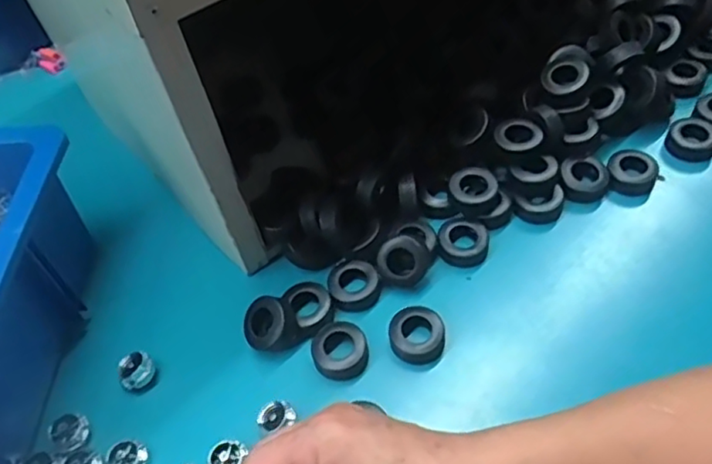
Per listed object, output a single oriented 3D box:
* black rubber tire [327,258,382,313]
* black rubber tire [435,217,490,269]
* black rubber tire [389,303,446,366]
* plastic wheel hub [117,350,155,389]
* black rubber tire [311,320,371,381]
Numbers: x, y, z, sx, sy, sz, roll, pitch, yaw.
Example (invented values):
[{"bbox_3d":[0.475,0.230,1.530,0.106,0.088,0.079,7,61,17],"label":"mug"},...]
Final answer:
[{"bbox_3d":[-0.001,0.038,0.448,0.037,0.013,0.037,-2,54,3],"label":"black rubber tire"},{"bbox_3d":[0.079,0.010,0.462,0.038,0.016,0.038,-2,54,3],"label":"black rubber tire"},{"bbox_3d":[0.041,0.070,0.417,0.036,0.020,0.035,-2,54,3],"label":"black rubber tire"},{"bbox_3d":[-0.150,0.096,0.422,0.024,0.021,0.021,-33,58,-18],"label":"plastic wheel hub"},{"bbox_3d":[-0.010,0.081,0.415,0.036,0.020,0.035,-2,54,3],"label":"black rubber tire"}]

